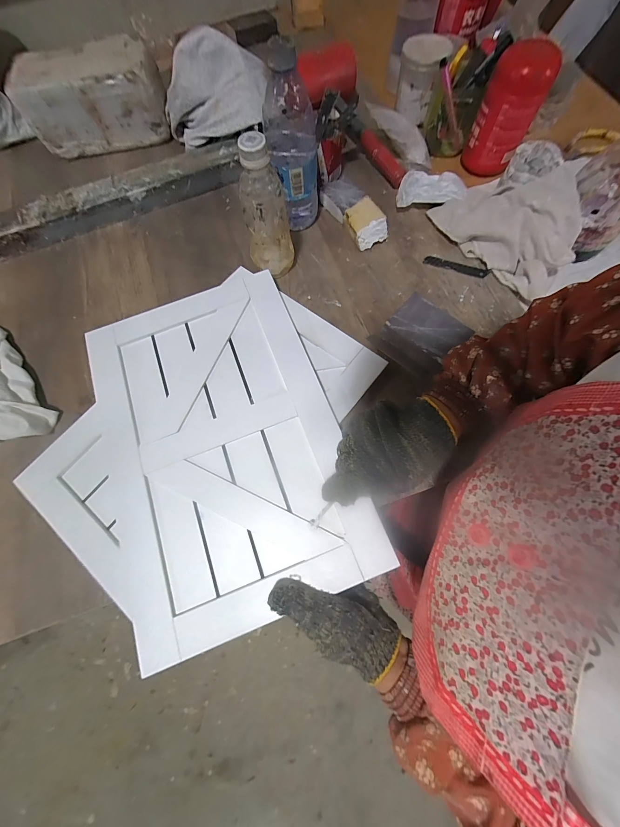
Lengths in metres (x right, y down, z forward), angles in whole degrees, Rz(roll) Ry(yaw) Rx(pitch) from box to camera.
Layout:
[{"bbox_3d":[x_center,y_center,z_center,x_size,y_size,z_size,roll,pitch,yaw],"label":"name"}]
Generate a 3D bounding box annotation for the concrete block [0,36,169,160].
[{"bbox_3d":[-0.394,-0.582,0.517,0.241,0.099,0.106,-9,72,-1],"label":"concrete block"}]

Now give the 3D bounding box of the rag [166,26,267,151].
[{"bbox_3d":[-0.164,-0.544,0.471,0.180,0.084,0.126,-18,73,-3],"label":"rag"}]

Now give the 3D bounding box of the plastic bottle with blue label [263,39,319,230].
[{"bbox_3d":[-0.024,-0.356,0.385,0.070,0.189,0.055,-6,72,0],"label":"plastic bottle with blue label"}]

